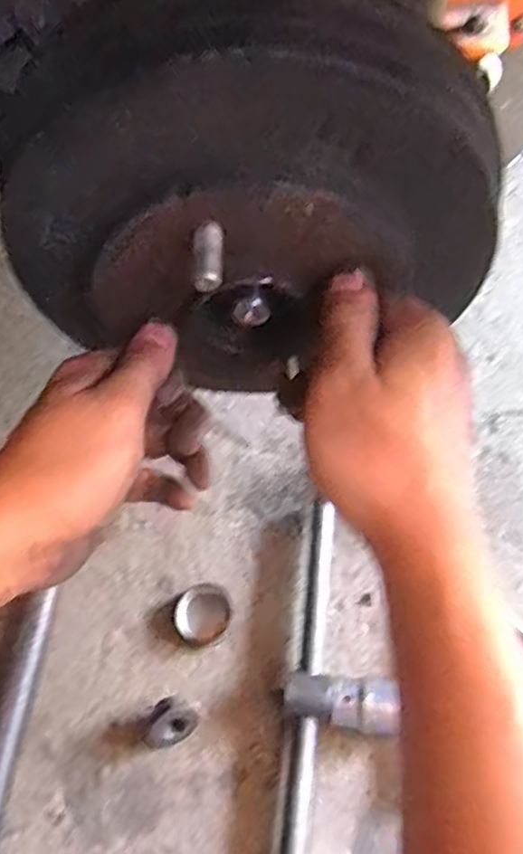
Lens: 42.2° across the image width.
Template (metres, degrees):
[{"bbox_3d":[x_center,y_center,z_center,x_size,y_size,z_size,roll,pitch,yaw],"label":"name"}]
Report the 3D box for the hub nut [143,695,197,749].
[{"bbox_3d":[-0.075,0.242,0.552,0.044,0.029,0.031,-38,69,-16],"label":"hub nut"}]

